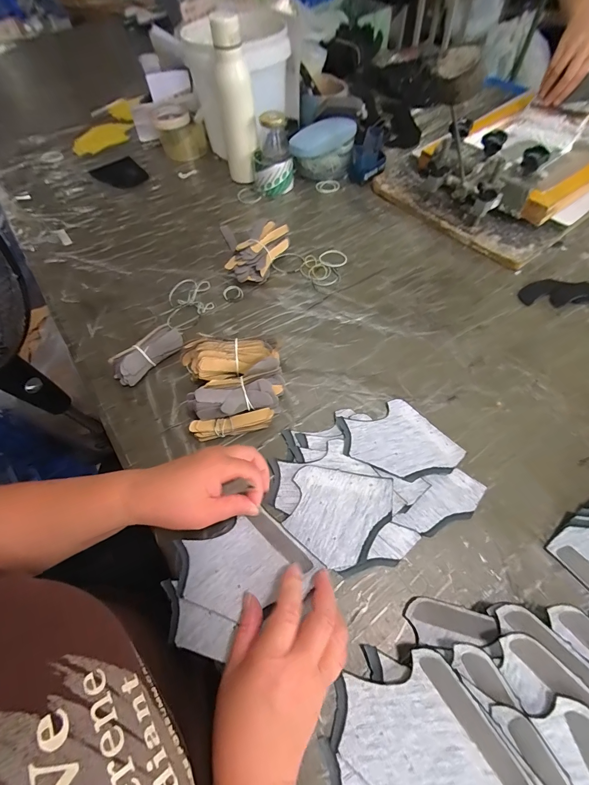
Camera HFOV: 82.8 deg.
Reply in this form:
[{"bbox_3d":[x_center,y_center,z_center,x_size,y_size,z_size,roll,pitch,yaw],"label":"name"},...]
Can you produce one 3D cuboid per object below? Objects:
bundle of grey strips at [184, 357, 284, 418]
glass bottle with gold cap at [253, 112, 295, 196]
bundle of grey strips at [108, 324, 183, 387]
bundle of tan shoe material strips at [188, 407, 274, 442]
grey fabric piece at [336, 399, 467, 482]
[{"bbox_3d":[-0.067,0.006,0.414,0.115,0.047,0.048,-21,59,-10],"label":"bundle of grey strips"},{"bbox_3d":[-0.045,-0.479,0.675,0.080,0.125,0.078,-5,58,0],"label":"glass bottle with gold cap"},{"bbox_3d":[-0.201,-0.052,0.461,0.100,0.036,0.033,-40,64,-20],"label":"bundle of grey strips"},{"bbox_3d":[-0.074,0.041,0.409,0.098,0.024,0.022,-11,58,-4],"label":"bundle of tan shoe material strips"},{"bbox_3d":[0.123,0.058,0.396,0.122,0.014,0.101,-20,59,-10],"label":"grey fabric piece"}]

